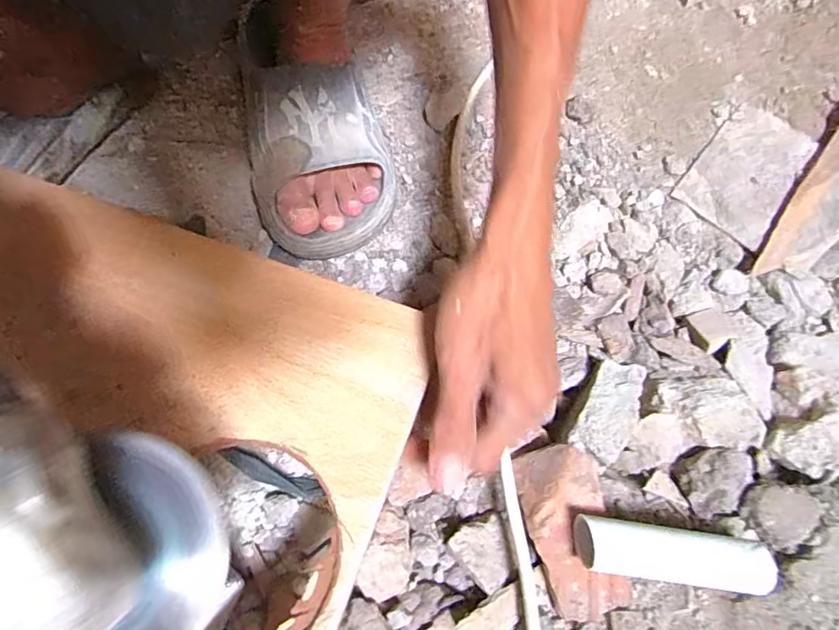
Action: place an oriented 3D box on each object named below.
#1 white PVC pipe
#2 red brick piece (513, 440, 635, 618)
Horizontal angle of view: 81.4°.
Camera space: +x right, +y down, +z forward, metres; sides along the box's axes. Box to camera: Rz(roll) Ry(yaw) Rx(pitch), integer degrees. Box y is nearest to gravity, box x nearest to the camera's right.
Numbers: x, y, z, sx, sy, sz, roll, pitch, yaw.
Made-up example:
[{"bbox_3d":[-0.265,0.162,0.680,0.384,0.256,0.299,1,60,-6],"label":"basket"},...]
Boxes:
[{"bbox_3d":[0.163,0.158,0.322,0.117,0.038,0.033,7,66,2],"label":"white PVC pipe"},{"bbox_3d":[0.104,0.146,0.335,0.057,0.025,0.107,-10,66,-6],"label":"red brick piece"}]

